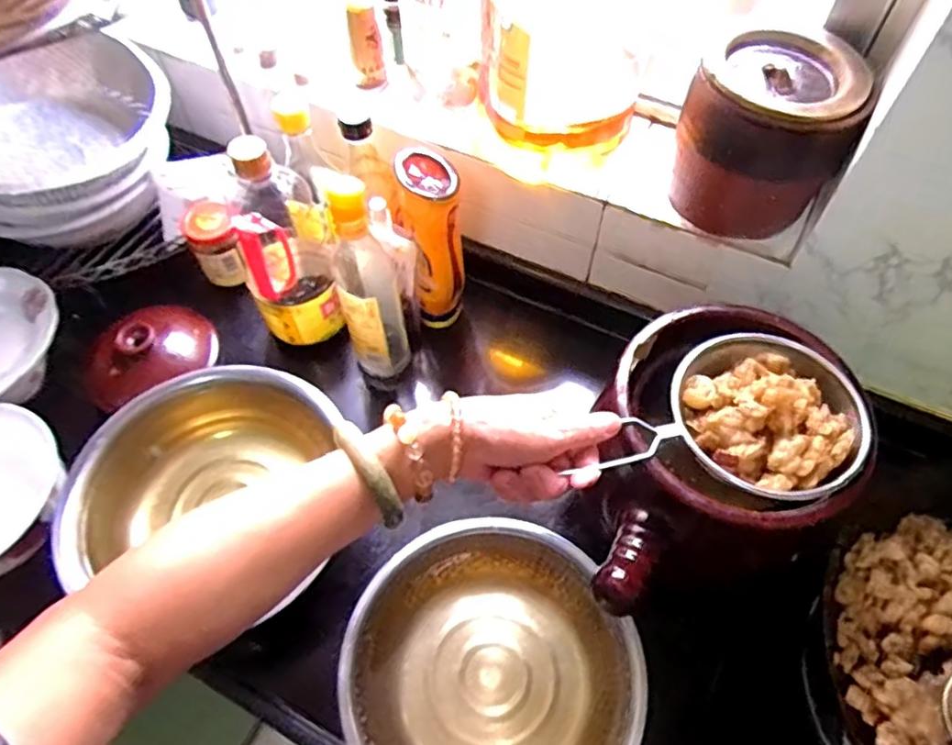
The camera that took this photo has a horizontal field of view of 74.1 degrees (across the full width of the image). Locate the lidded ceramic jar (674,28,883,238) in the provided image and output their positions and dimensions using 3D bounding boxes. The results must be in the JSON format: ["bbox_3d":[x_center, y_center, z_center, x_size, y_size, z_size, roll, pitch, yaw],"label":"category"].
[{"bbox_3d":[0.273,-0.223,0.594,0.139,0.145,0.134,34,64,19],"label":"lidded ceramic jar"}]

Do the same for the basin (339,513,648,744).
[{"bbox_3d":[0.013,0.247,0.525,0.225,0.069,0.230,0,59,0],"label":"basin"}]

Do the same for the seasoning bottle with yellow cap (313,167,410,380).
[{"bbox_3d":[-0.106,-0.086,0.625,0.061,0.259,0.060,-14,60,-9],"label":"seasoning bottle with yellow cap"}]

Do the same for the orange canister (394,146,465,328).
[{"bbox_3d":[-0.047,-0.132,0.674,0.062,0.217,0.059,-5,59,-4],"label":"orange canister"}]

